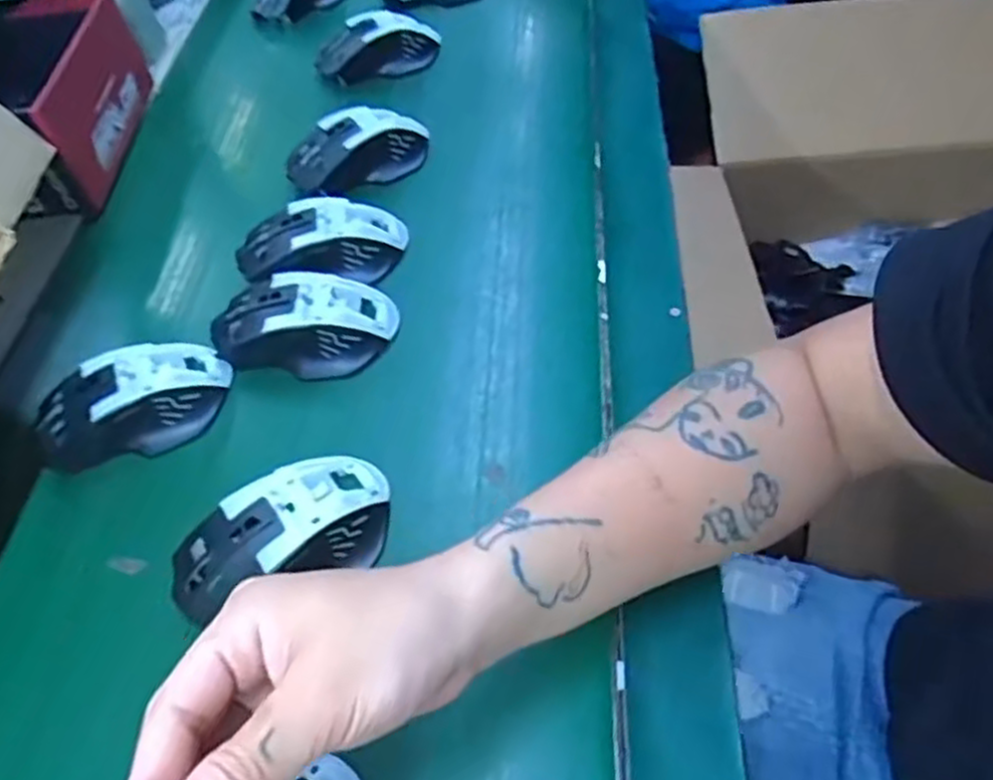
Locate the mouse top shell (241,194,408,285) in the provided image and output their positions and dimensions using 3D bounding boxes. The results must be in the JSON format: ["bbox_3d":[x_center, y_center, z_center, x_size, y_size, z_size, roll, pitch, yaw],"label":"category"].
[{"bbox_3d":[-0.122,-0.103,0.518,0.114,0.031,0.065,-8,54,0],"label":"mouse top shell"}]

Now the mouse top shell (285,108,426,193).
[{"bbox_3d":[-0.107,-0.189,0.587,0.118,0.038,0.060,-25,56,-11],"label":"mouse top shell"}]

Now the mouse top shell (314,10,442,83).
[{"bbox_3d":[-0.107,-0.314,0.676,0.110,0.033,0.065,-14,55,-4],"label":"mouse top shell"}]

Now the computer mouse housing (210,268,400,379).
[{"bbox_3d":[-0.123,-0.044,0.475,0.111,0.033,0.065,-2,55,5],"label":"computer mouse housing"}]

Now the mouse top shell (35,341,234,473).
[{"bbox_3d":[-0.220,0.007,0.452,0.116,0.039,0.062,-25,56,-11],"label":"mouse top shell"}]

